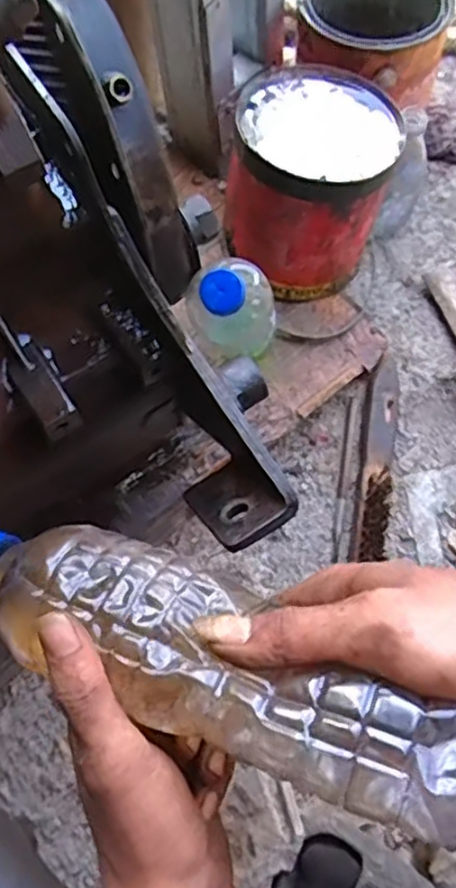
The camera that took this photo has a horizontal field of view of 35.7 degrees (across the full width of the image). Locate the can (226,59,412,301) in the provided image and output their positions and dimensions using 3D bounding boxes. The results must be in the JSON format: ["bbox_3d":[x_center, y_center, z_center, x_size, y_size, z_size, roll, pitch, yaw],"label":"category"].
[{"bbox_3d":[0.079,-0.254,0.698,0.147,0.149,0.172,19,70,8],"label":"can"}]

